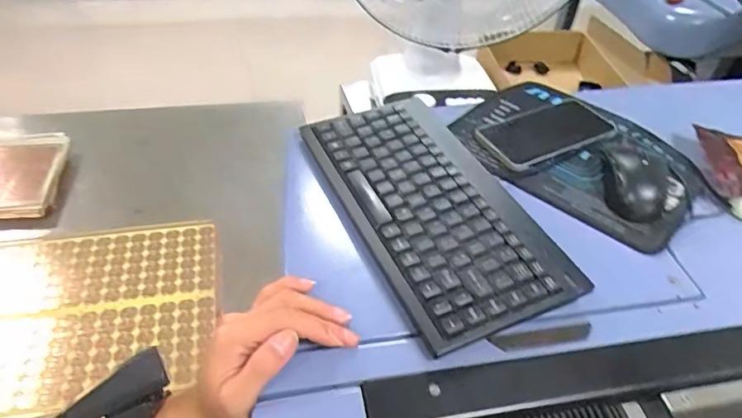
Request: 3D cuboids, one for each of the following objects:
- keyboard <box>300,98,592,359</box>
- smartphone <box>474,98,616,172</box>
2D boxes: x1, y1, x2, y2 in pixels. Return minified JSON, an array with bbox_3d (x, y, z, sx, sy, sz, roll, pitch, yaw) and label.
[{"bbox_3d":[0.049,-0.005,0.489,0.148,0.033,0.293,-17,47,-20],"label":"keyboard"},{"bbox_3d":[0.206,-0.091,0.604,0.157,0.013,0.084,-20,49,-23],"label":"smartphone"}]

